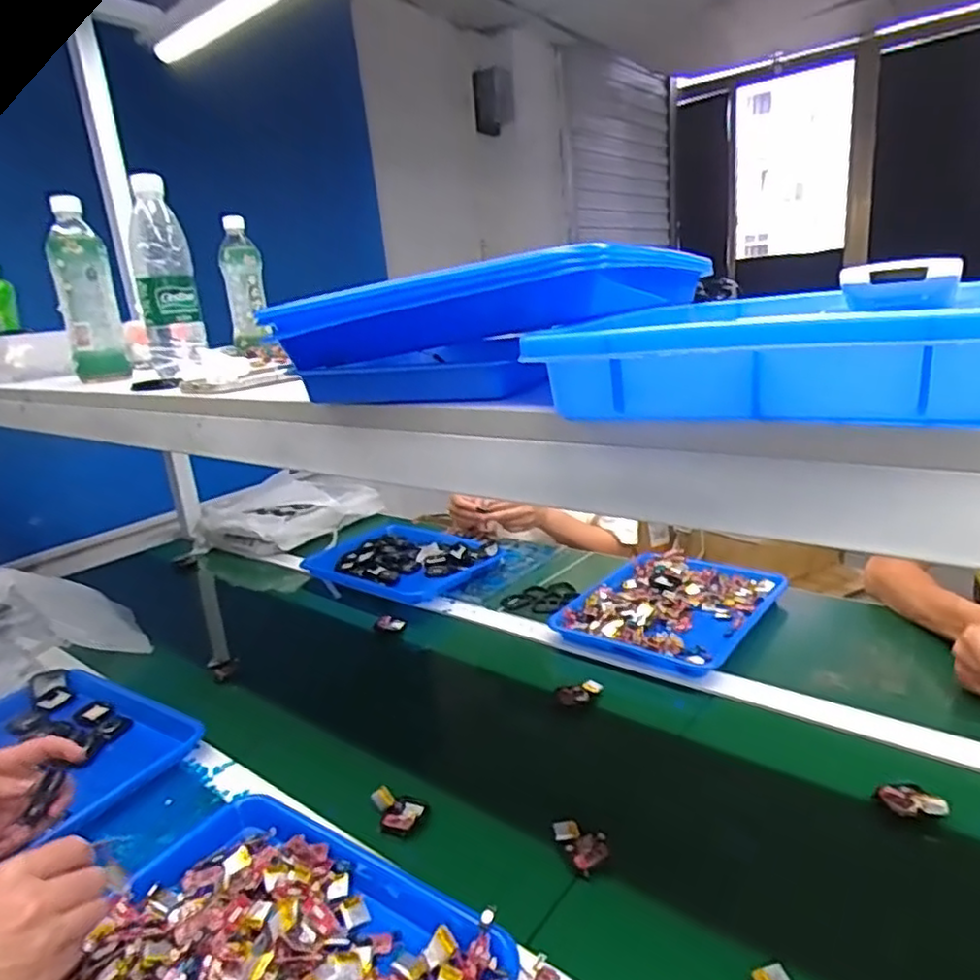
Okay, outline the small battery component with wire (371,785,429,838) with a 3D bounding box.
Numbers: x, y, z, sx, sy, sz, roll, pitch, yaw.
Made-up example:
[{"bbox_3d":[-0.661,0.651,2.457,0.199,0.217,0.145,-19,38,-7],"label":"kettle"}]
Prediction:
[{"bbox_3d":[-0.090,0.314,0.661,0.053,0.026,0.038,-6,16,2],"label":"small battery component with wire"}]

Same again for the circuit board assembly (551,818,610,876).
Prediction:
[{"bbox_3d":[0.085,0.318,0.606,0.040,0.015,0.053,-14,18,-24],"label":"circuit board assembly"}]

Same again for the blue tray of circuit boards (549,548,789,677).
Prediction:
[{"bbox_3d":[0.262,0.167,0.970,0.237,0.029,0.298,8,21,39],"label":"blue tray of circuit boards"}]

